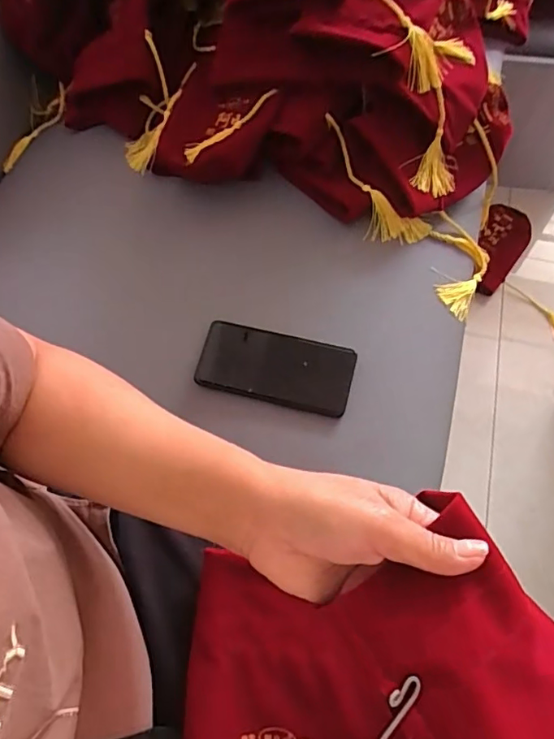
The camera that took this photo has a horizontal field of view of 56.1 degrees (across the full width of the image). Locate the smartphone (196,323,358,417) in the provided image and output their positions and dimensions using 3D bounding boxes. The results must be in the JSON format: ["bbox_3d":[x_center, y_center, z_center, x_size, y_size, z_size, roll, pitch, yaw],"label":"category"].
[{"bbox_3d":[-0.003,-0.004,0.544,0.161,0.009,0.077,15,63,8],"label":"smartphone"}]

